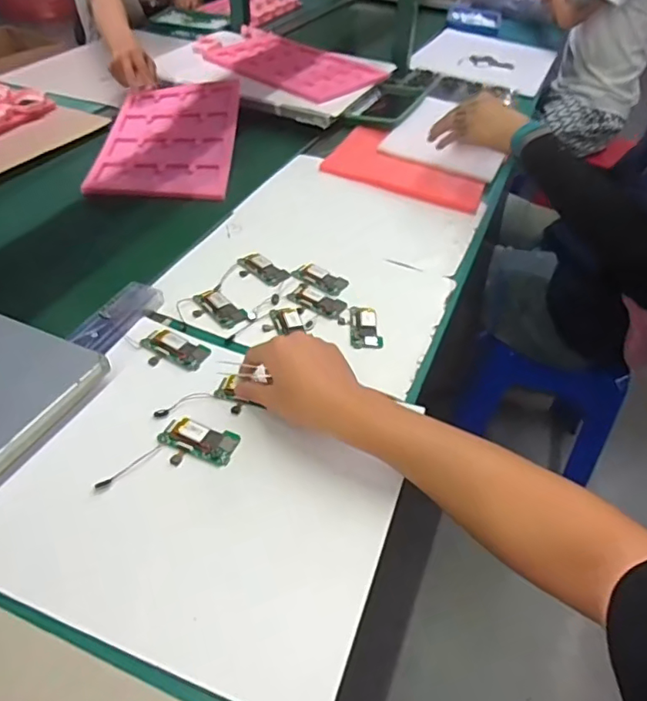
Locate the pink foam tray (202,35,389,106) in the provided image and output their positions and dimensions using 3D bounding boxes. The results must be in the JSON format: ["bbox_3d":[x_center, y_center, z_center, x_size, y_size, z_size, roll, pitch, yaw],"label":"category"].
[{"bbox_3d":[-0.079,-0.644,1.212,0.413,0.023,0.241,34,51,28],"label":"pink foam tray"}]

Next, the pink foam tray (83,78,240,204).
[{"bbox_3d":[-0.280,-0.395,0.989,0.232,0.020,0.384,0,51,-2],"label":"pink foam tray"}]

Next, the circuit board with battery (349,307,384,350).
[{"bbox_3d":[0.050,-0.030,0.659,0.037,0.006,0.073,0,45,-6],"label":"circuit board with battery"}]

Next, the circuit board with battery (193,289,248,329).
[{"bbox_3d":[-0.128,-0.055,0.666,0.037,0.004,0.075,-33,57,-33],"label":"circuit board with battery"}]

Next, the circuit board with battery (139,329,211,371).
[{"bbox_3d":[-0.167,-0.002,0.606,0.072,0.009,0.039,19,46,12],"label":"circuit board with battery"}]

